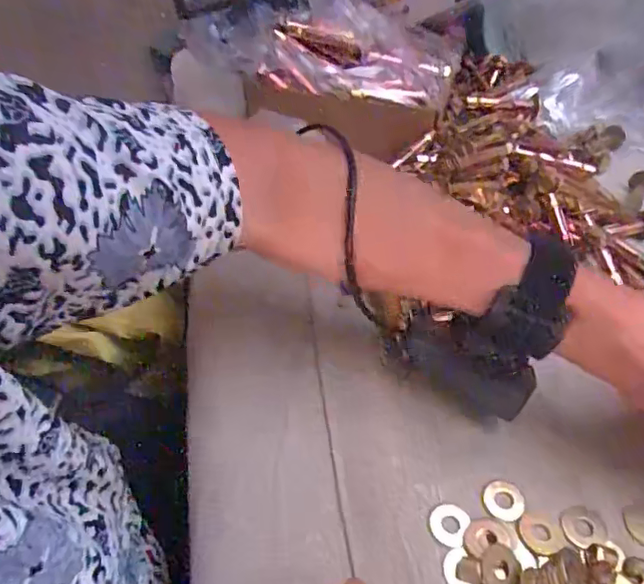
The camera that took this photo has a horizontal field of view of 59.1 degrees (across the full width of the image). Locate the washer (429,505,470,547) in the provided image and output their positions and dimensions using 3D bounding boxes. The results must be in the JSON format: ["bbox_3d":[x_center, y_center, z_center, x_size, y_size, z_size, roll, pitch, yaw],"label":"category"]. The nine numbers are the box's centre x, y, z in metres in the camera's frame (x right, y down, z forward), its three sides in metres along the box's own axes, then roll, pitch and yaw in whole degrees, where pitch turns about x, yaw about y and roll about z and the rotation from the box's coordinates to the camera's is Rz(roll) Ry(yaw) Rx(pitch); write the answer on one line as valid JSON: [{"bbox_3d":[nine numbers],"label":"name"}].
[{"bbox_3d":[0.062,0.113,0.278,0.018,0.004,0.020,21,50,20],"label":"washer"}]

